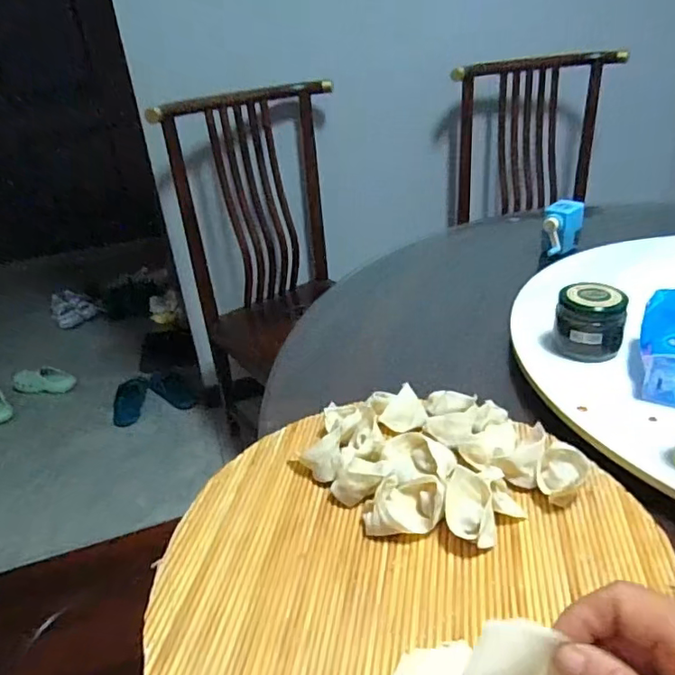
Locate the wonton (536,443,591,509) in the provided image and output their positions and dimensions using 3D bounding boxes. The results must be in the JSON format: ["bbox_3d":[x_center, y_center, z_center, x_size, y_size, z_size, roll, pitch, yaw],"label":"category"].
[{"bbox_3d":[0.190,0.119,0.468,0.038,0.038,0.044,11,34,25],"label":"wonton"}]

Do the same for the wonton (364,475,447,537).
[{"bbox_3d":[0.053,0.137,0.455,0.065,0.040,0.045,-10,31,-8],"label":"wonton"}]

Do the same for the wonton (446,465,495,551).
[{"bbox_3d":[0.107,0.139,0.443,0.039,0.044,0.047,2,31,12],"label":"wonton"}]

